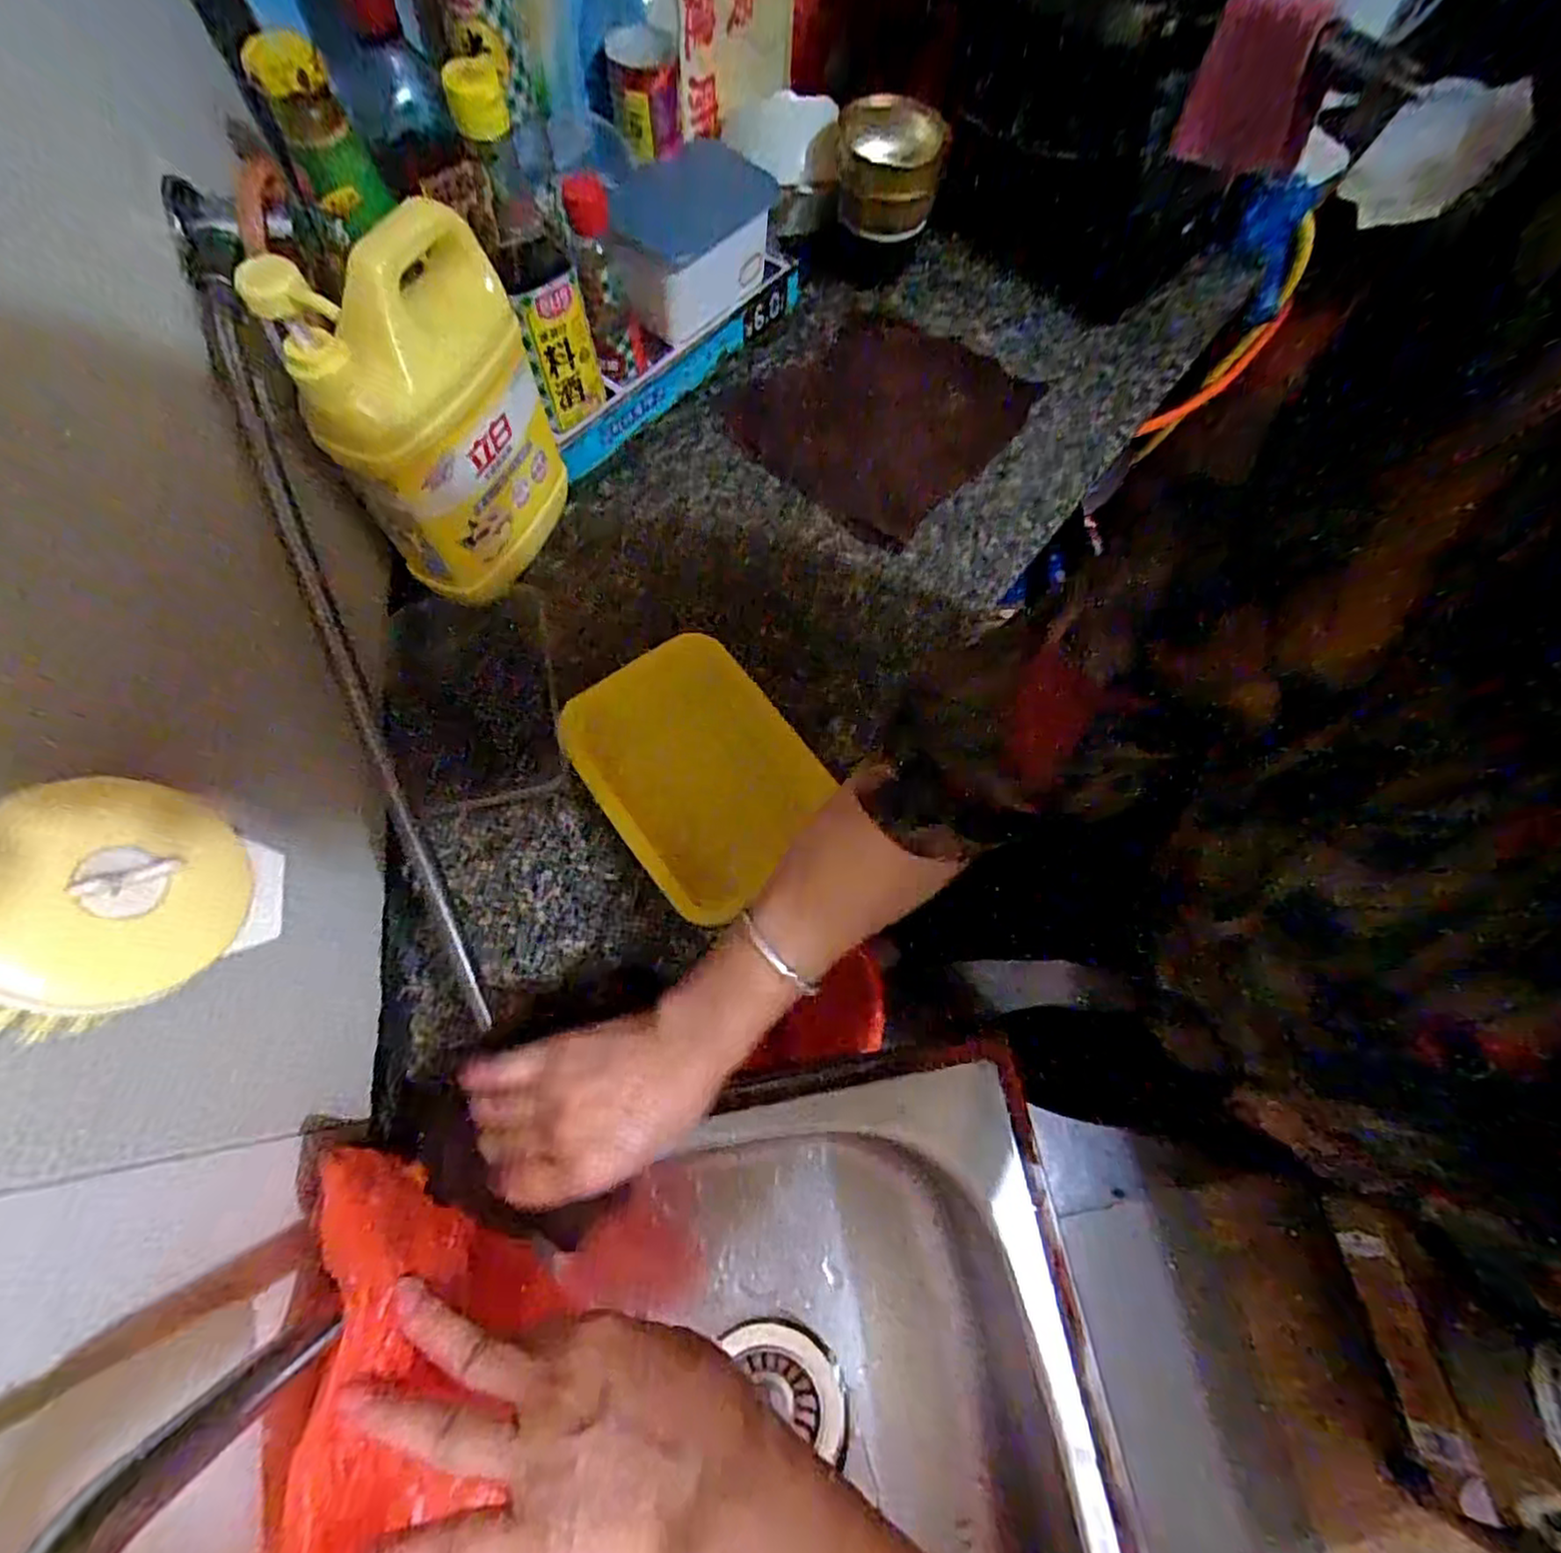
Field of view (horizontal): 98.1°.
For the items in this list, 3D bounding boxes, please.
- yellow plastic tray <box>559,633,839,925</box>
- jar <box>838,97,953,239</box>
[{"bbox_3d":[-0.057,-0.006,0.478,0.137,0.013,0.184,-36,76,-14],"label":"yellow plastic tray"},{"bbox_3d":[0.105,-0.590,0.658,0.101,0.072,0.081,6,68,-1],"label":"jar"}]

